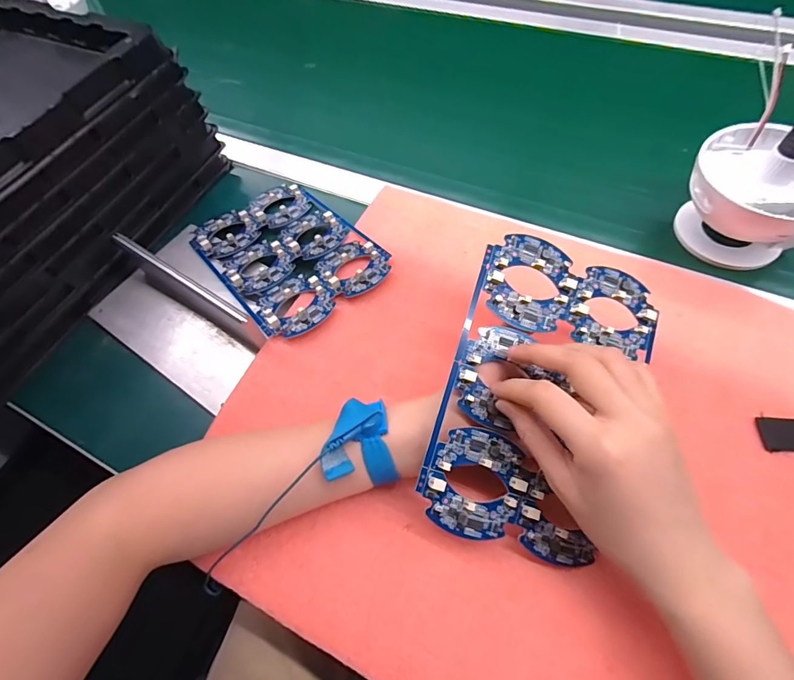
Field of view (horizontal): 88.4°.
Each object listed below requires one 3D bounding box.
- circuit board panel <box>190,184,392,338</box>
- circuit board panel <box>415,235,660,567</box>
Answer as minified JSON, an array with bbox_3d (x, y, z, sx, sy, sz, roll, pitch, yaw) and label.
[{"bbox_3d":[-0.111,-0.091,0.413,0.137,0.010,0.195,-37,59,-19],"label":"circuit board panel"},{"bbox_3d":[0.100,0.036,0.275,0.132,0.008,0.201,20,80,-7],"label":"circuit board panel"}]

